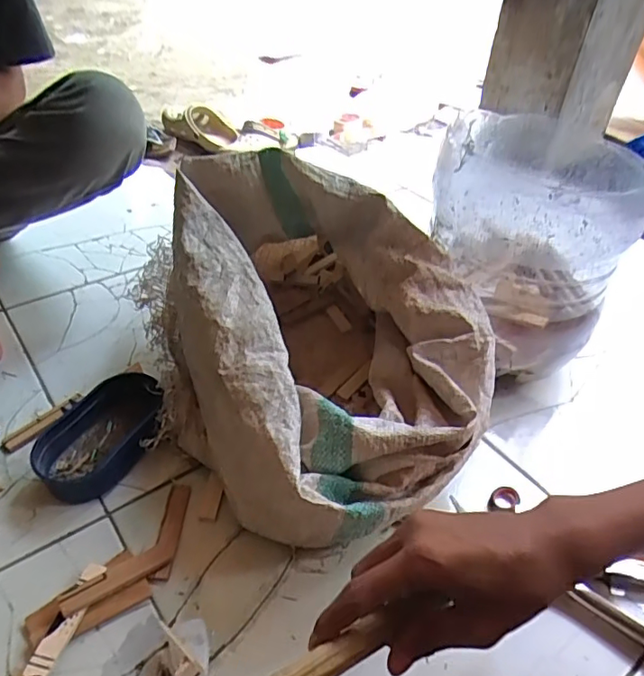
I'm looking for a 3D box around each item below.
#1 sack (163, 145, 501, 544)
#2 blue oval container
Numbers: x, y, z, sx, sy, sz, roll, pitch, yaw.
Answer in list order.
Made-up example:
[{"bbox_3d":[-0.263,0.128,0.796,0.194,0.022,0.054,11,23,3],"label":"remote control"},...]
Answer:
[{"bbox_3d":[-0.028,-0.031,0.637,0.309,0.239,0.514,-15,44,-23],"label":"sack"},{"bbox_3d":[-0.237,0.104,0.596,0.093,0.053,0.153,29,45,25],"label":"blue oval container"}]

